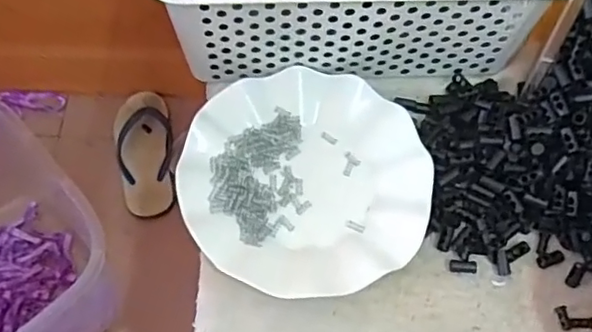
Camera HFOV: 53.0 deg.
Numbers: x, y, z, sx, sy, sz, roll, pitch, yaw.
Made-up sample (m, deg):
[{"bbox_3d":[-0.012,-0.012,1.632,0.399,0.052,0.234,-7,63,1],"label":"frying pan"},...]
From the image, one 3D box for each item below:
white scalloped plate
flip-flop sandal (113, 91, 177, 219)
[{"bbox_3d":[0.008,0.007,0.452,0.178,0.019,0.180,1,63,-2],"label":"white scalloped plate"},{"bbox_3d":[-0.255,-0.024,1.006,0.093,0.032,0.224,-10,63,-8],"label":"flip-flop sandal"}]

